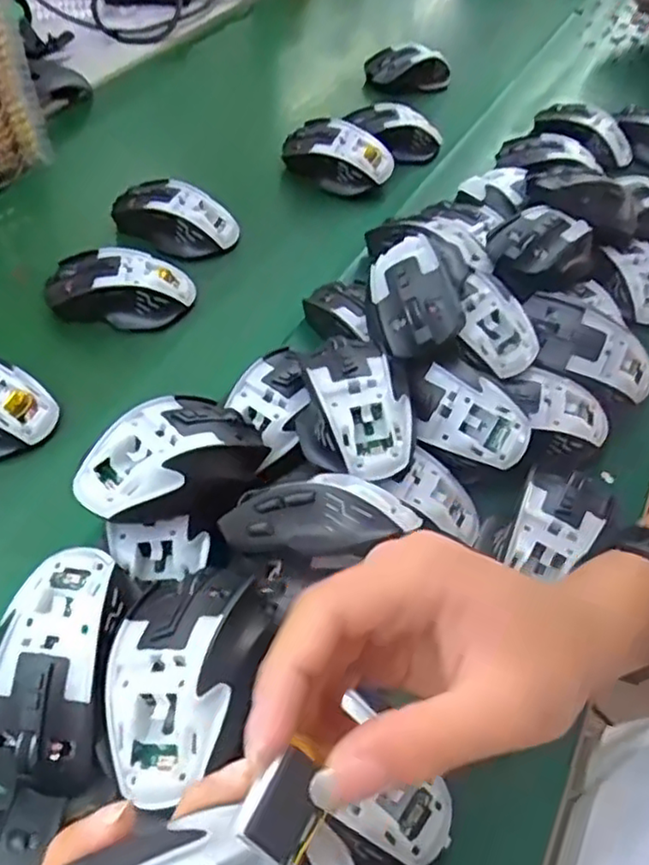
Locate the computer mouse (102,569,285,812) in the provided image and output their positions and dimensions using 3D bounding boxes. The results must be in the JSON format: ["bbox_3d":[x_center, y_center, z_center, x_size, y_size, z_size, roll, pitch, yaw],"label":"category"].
[{"bbox_3d":[-0.067,0.112,0.323,0.071,0.036,0.119,11,52,6],"label":"computer mouse"}]

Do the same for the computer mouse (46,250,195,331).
[{"bbox_3d":[-0.167,-0.121,0.555,0.111,0.040,0.059,1,52,-2],"label":"computer mouse"}]

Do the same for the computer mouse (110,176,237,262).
[{"bbox_3d":[-0.137,-0.200,0.619,0.108,0.039,0.054,22,54,14],"label":"computer mouse"}]

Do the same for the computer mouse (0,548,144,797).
[{"bbox_3d":[-0.136,0.115,0.342,0.065,0.039,0.110,4,52,0],"label":"computer mouse"}]

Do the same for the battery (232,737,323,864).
[{"bbox_3d":[-0.011,0.101,0.185,0.019,0.006,0.030,45,49,-8],"label":"battery"}]

